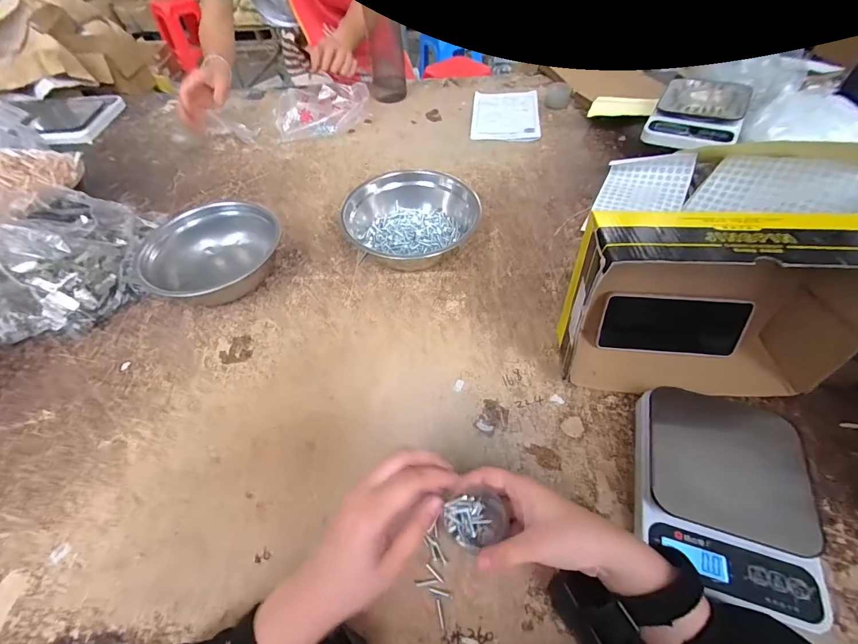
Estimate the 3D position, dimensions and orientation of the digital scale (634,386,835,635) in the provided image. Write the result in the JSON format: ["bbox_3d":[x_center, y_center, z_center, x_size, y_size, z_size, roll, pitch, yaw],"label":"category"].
[{"bbox_3d":[0.284,0.161,0.378,0.146,0.033,0.194,13,54,14],"label":"digital scale"}]

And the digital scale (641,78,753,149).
[{"bbox_3d":[0.492,-0.381,0.711,0.144,0.039,0.209,24,57,21],"label":"digital scale"}]

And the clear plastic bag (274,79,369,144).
[{"bbox_3d":[-0.237,-0.482,0.870,0.197,0.082,0.119,-5,52,0],"label":"clear plastic bag"}]

